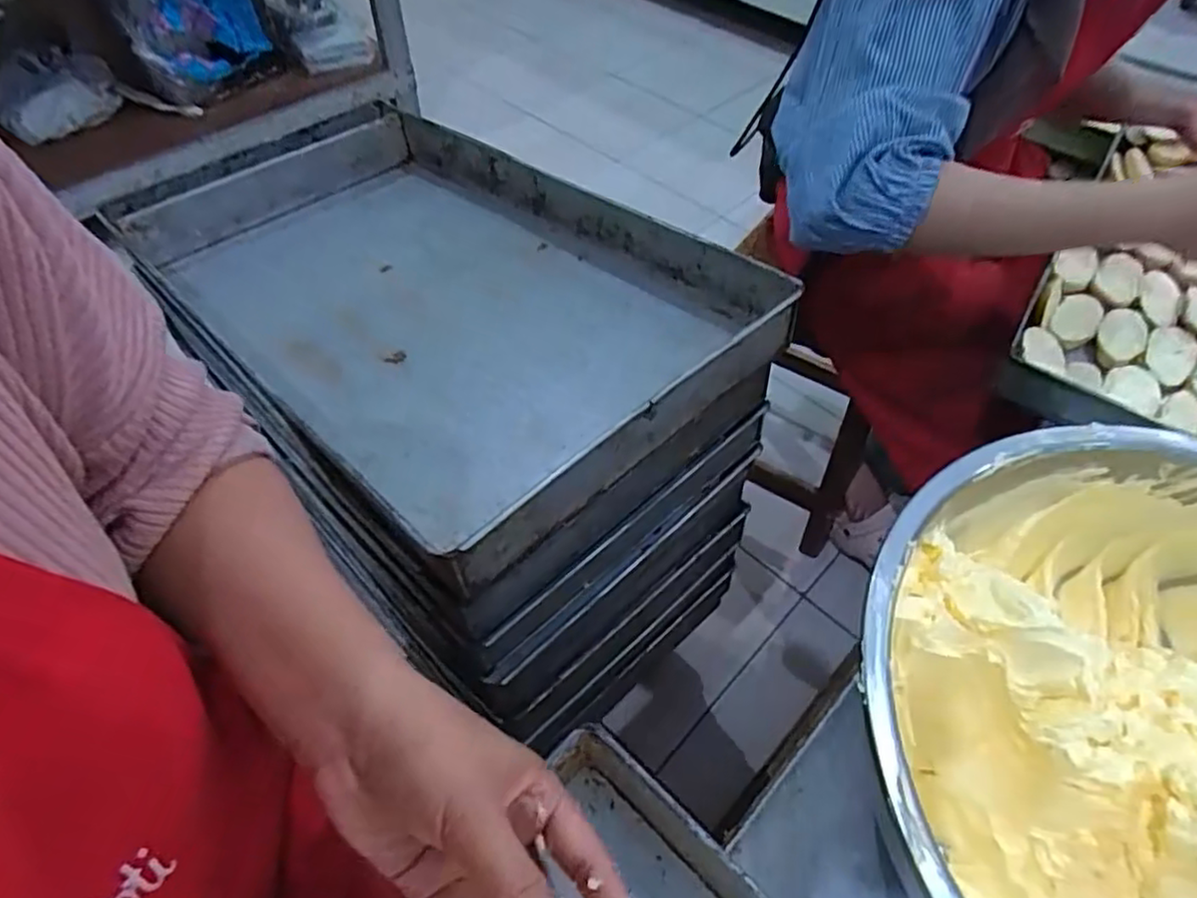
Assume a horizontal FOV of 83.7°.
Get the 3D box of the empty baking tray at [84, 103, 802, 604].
[{"bbox_3d":[-0.178,-0.183,0.664,0.364,0.072,0.696,-34,52,-24],"label":"empty baking tray"}]

